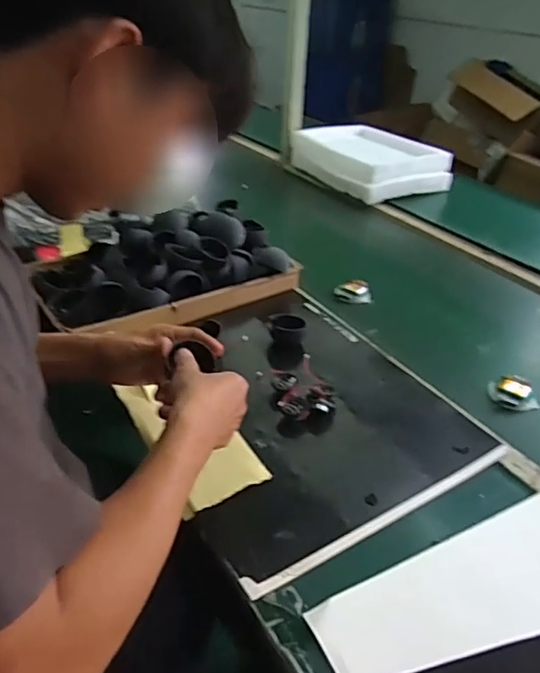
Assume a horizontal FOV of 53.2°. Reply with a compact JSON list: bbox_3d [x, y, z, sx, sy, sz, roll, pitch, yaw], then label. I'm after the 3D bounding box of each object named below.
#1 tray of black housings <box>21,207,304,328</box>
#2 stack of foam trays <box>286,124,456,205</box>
[{"bbox_3d":[-0.181,-0.126,0.934,0.413,0.103,0.250,-19,39,-30],"label":"tray of black housings"},{"bbox_3d":[0.266,-0.505,1.542,0.314,0.102,0.430,-17,38,-27],"label":"stack of foam trays"}]

